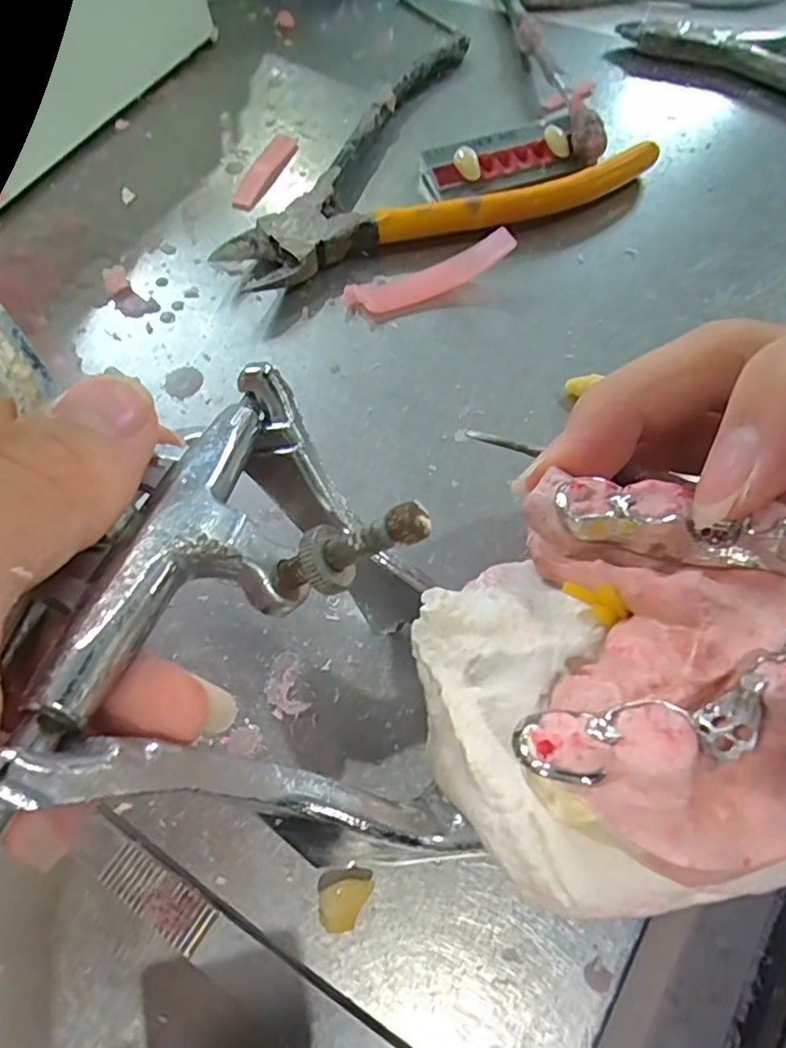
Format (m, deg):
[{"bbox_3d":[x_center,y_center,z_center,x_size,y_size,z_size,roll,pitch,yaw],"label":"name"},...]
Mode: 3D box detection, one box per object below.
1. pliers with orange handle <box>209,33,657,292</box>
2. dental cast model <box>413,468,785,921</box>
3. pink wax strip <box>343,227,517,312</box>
[{"bbox_3d":[0.003,-0.130,0.211,0.145,0.011,0.096,-25,68,-12],"label":"pliers with orange handle"},{"bbox_3d":[0.035,0.025,0.091,0.059,0.033,0.055,-47,37,-17],"label":"dental cast model"},{"bbox_3d":[0.011,-0.078,0.186,0.052,0.013,0.012,-18,67,-9],"label":"pink wax strip"}]

